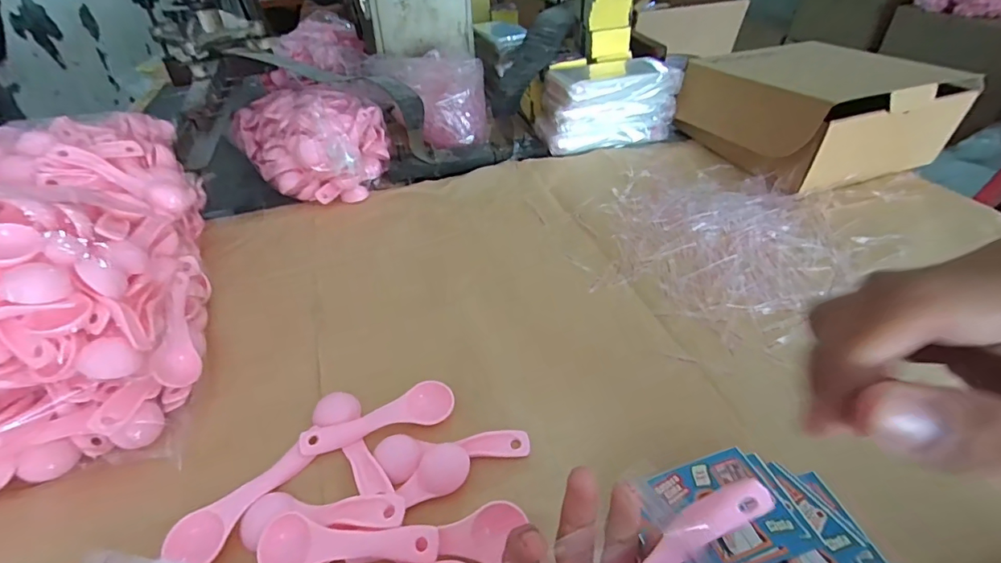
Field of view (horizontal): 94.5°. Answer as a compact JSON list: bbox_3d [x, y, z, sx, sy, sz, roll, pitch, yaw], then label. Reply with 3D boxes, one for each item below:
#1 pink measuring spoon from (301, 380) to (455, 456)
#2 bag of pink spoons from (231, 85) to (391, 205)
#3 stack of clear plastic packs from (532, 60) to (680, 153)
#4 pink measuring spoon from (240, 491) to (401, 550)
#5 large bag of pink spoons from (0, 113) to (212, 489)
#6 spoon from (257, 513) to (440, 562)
[{"bbox_3d":[-0.091,0.106,0.352,0.111,0.014,0.033,-15,40,-12],"label":"pink measuring spoon"},{"bbox_3d":[-0.266,-0.205,0.657,0.198,0.096,0.262,-18,43,-17],"label":"bag of pink spoons"},{"bbox_3d":[0.162,-0.276,0.717,0.200,0.097,0.101,-15,42,-14],"label":"stack of clear plastic packs"},{"bbox_3d":[-0.115,0.149,0.297,0.107,0.012,0.031,-1,39,5],"label":"pink measuring spoon"},{"bbox_3d":[-0.434,-0.022,0.406,0.281,0.182,0.382,-17,41,-14],"label":"large bag of pink spoons"},{"bbox_3d":[-0.093,0.159,0.282,0.111,0.015,0.029,-4,39,1],"label":"spoon"}]

